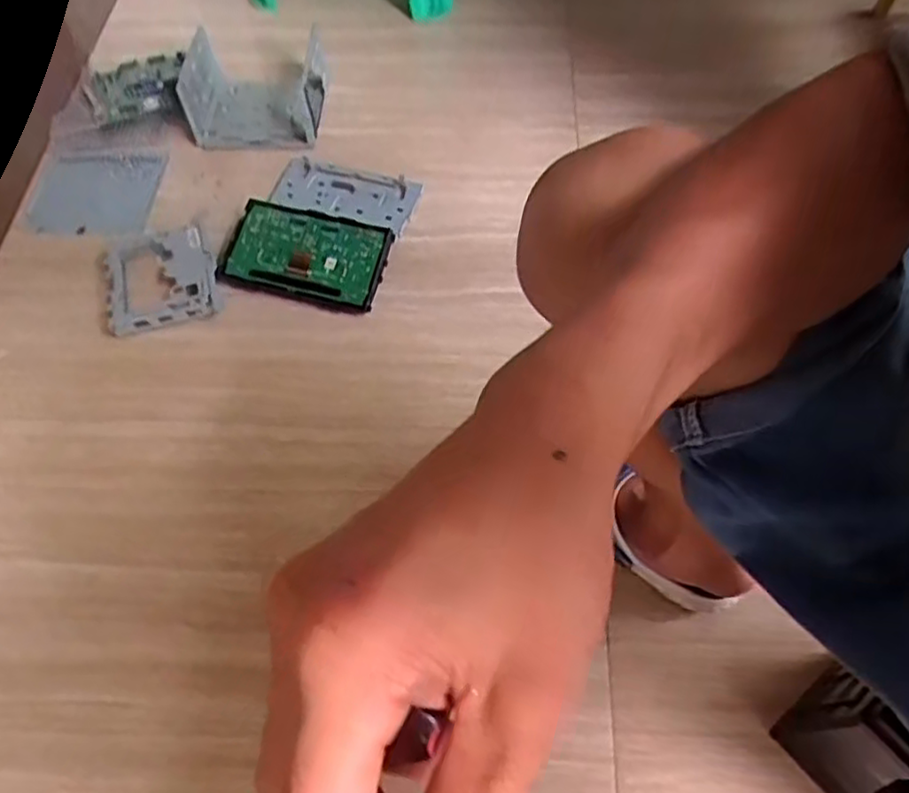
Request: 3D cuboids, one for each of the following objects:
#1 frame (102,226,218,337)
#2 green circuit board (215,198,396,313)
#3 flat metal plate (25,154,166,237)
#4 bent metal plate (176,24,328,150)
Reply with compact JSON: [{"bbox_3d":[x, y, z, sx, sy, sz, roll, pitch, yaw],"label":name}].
[{"bbox_3d":[-0.353,-0.144,0.843,0.126,0.031,0.130,-13,64,-4],"label":"frame"},{"bbox_3d":[-0.179,-0.172,0.847,0.192,0.022,0.112,12,87,6],"label":"green circuit board"},{"bbox_3d":[-0.469,-0.268,0.917,0.155,0.007,0.117,0,71,-3],"label":"flat metal plate"},{"bbox_3d":[-0.267,-0.398,0.912,0.183,0.087,0.108,3,61,3],"label":"bent metal plate"}]

